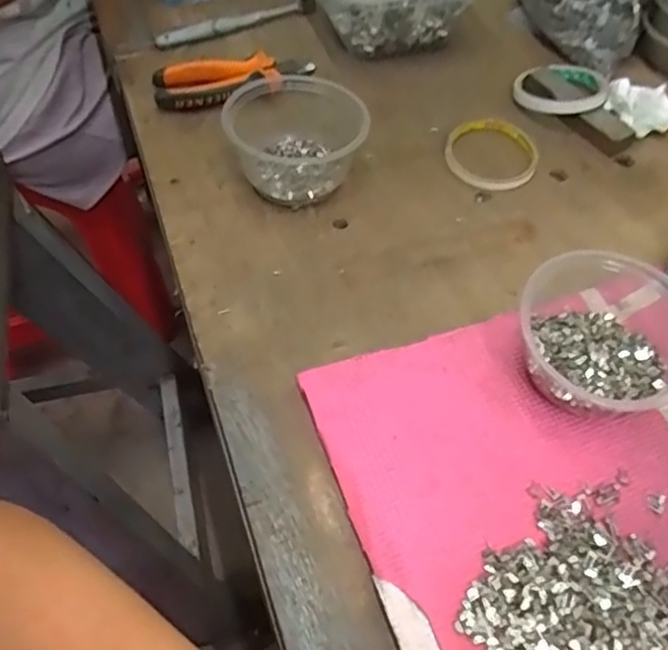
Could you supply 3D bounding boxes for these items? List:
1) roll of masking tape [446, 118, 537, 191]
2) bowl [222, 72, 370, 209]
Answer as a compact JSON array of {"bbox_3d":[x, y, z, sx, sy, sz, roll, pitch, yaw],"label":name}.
[{"bbox_3d":[0.142,-0.155,0.596,0.082,0.009,0.087,1,55,-1],"label":"roll of masking tape"},{"bbox_3d":[-0.033,-0.166,0.558,0.110,0.063,0.124,-4,55,-5],"label":"bowl"}]

